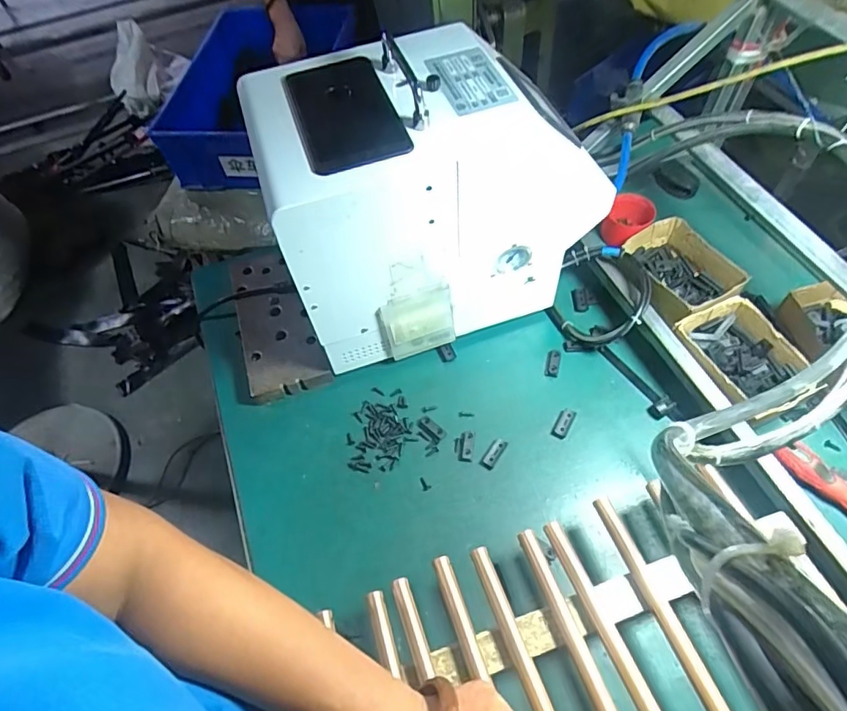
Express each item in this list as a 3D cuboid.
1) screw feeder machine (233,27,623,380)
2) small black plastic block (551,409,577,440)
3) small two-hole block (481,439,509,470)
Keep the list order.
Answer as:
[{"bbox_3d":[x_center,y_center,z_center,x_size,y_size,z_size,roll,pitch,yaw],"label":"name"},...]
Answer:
[{"bbox_3d":[0.010,-0.173,0.622,0.340,0.294,0.216,-17,59,-6],"label":"screw feeder machine"},{"bbox_3d":[0.164,0.079,0.611,0.018,0.004,0.039,26,64,18],"label":"small black plastic block"},{"bbox_3d":[0.082,0.112,0.598,0.016,0.006,0.039,30,65,20],"label":"small two-hole block"}]

